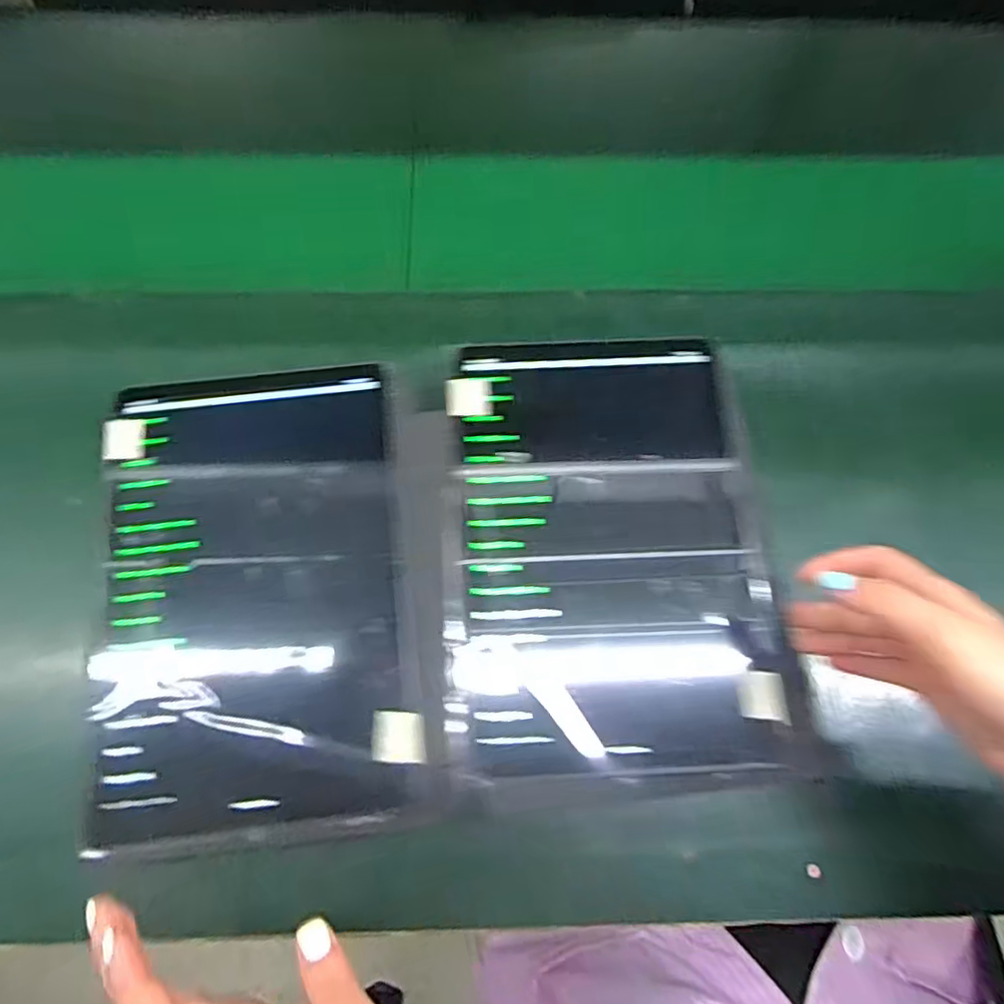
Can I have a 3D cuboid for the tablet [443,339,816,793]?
[{"bbox_3d":[0.059,0.023,0.372,0.179,0.014,0.250,-2,71,-2],"label":"tablet"}]

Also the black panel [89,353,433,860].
[{"bbox_3d":[-0.134,0.045,0.360,0.165,0.008,0.252,-6,71,-4],"label":"black panel"}]

